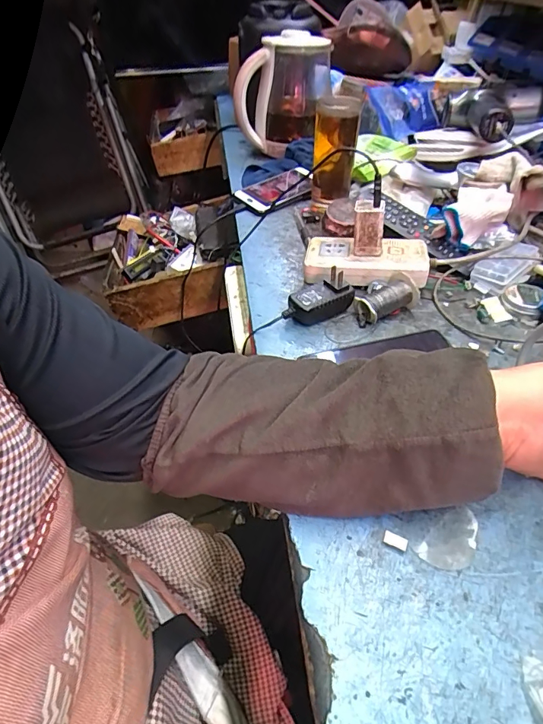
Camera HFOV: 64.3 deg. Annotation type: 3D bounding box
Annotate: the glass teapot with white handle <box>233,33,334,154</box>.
[{"bbox_3d":[0.013,-0.470,0.783,0.170,0.190,0.138,8,44,8],"label":"glass teapot with white handle"}]

